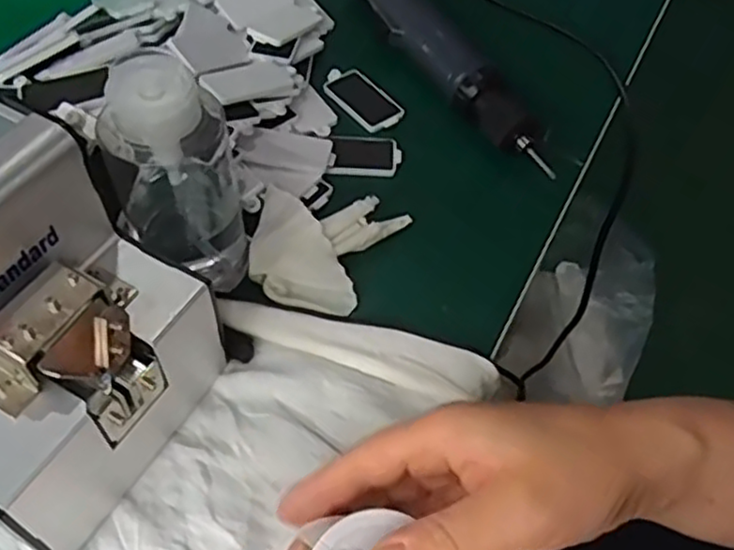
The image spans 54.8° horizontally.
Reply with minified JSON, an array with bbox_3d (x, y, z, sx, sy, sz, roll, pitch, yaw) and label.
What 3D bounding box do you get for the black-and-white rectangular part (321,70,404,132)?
[{"bbox_3d":[-0.003,-0.128,0.522,0.035,0.011,0.068,-31,61,-22],"label":"black-and-white rectangular part"}]

